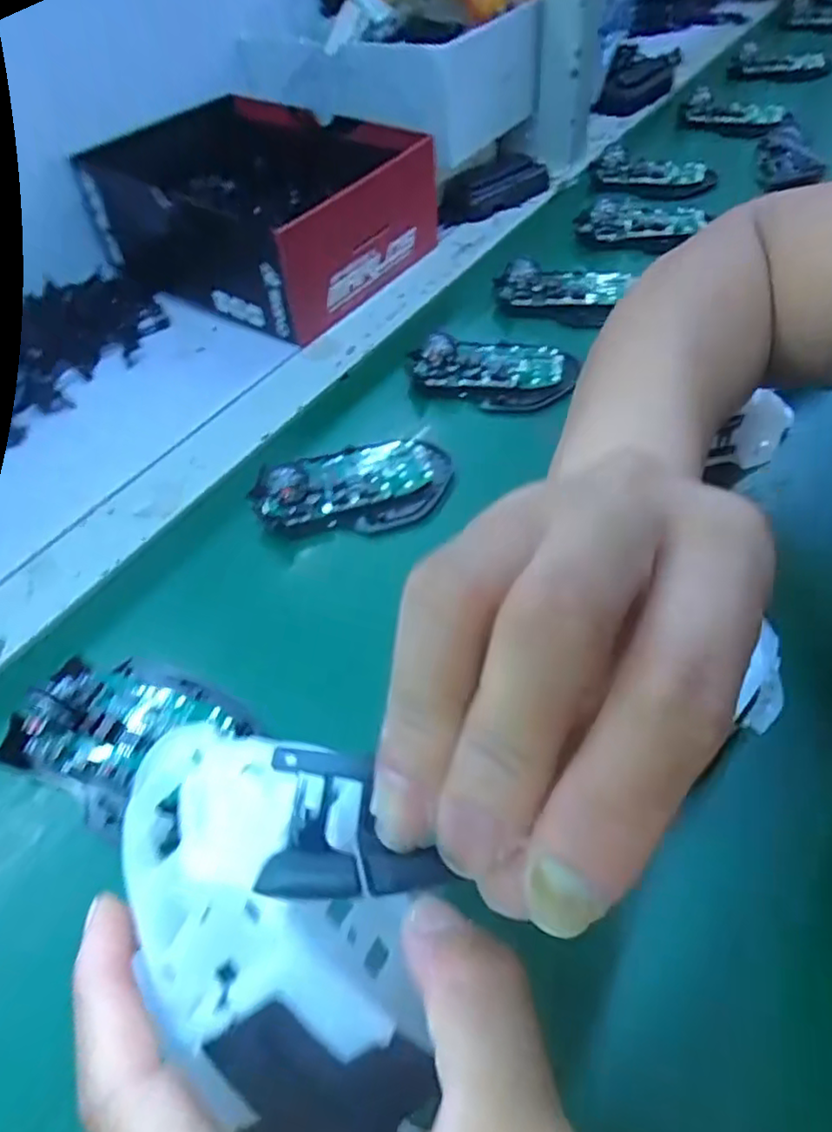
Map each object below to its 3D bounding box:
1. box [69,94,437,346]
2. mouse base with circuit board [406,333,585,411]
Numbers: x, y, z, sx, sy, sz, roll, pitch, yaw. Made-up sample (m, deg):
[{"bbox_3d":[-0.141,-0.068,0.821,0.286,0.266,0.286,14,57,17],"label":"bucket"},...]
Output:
[{"bbox_3d":[-0.147,-0.318,0.567,0.283,0.097,0.200,26,54,26],"label":"box"},{"bbox_3d":[0.052,-0.140,0.439,0.109,0.026,0.063,16,50,19],"label":"mouse base with circuit board"}]

